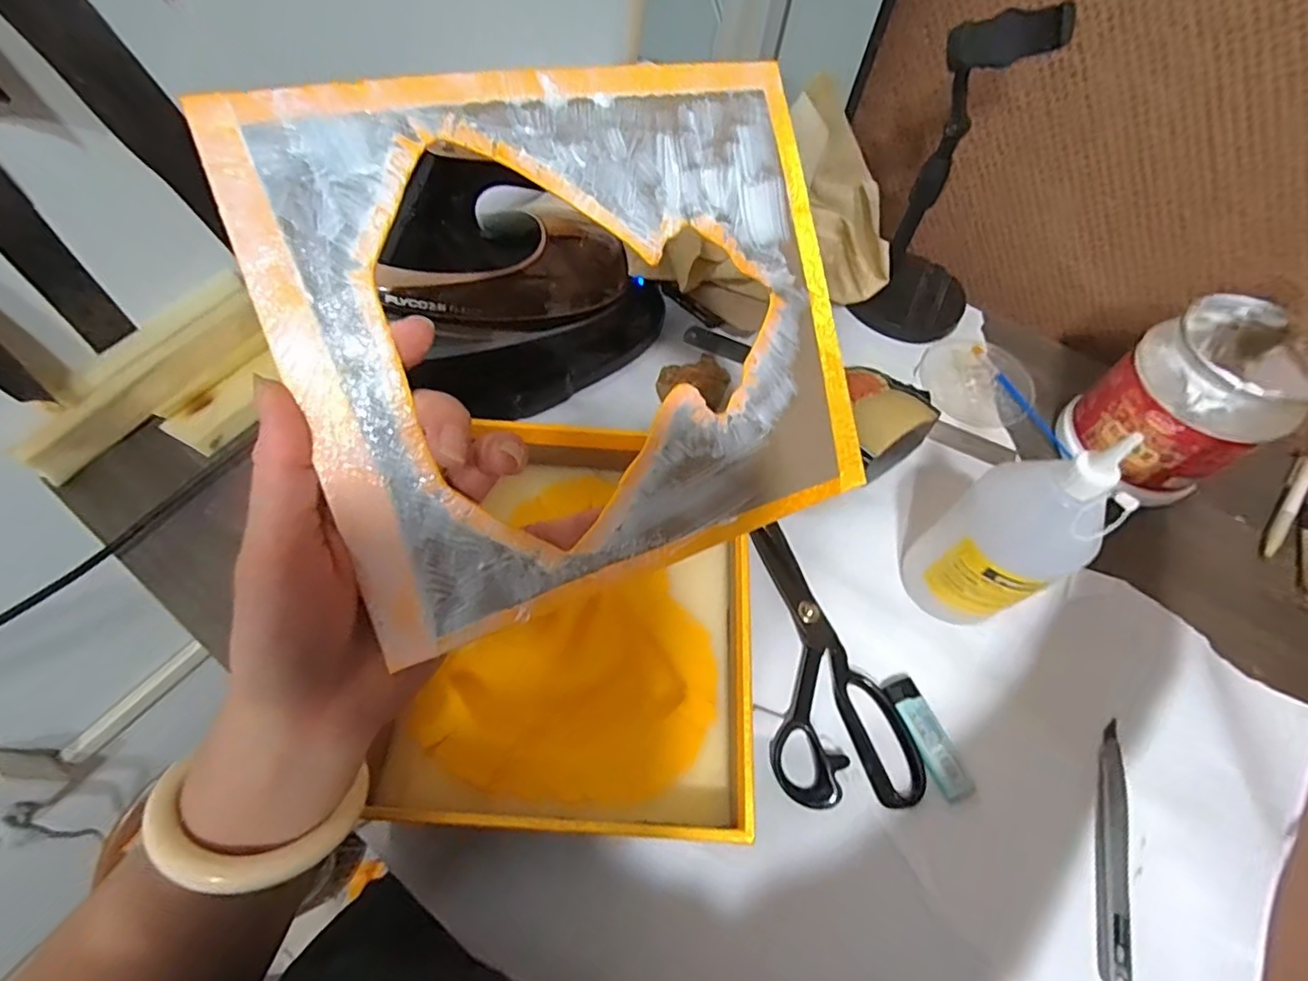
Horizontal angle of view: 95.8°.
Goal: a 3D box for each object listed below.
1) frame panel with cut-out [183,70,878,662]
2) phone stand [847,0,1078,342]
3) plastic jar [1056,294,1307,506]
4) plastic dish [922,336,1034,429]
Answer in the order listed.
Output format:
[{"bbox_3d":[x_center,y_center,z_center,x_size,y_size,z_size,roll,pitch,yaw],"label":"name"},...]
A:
[{"bbox_3d":[-0.021,-0.064,0.243,0.231,0.007,0.202,-19,99,-20],"label":"frame panel with cut-out"},{"bbox_3d":[0.271,-0.260,0.512,0.111,0.246,0.122,35,65,15],"label":"phone stand"},{"bbox_3d":[0.424,-0.067,0.473,0.109,0.134,0.107,1,61,-2],"label":"plastic jar"},{"bbox_3d":[0.309,-0.108,0.565,0.097,0.010,0.107,11,61,3],"label":"plastic dish"}]

